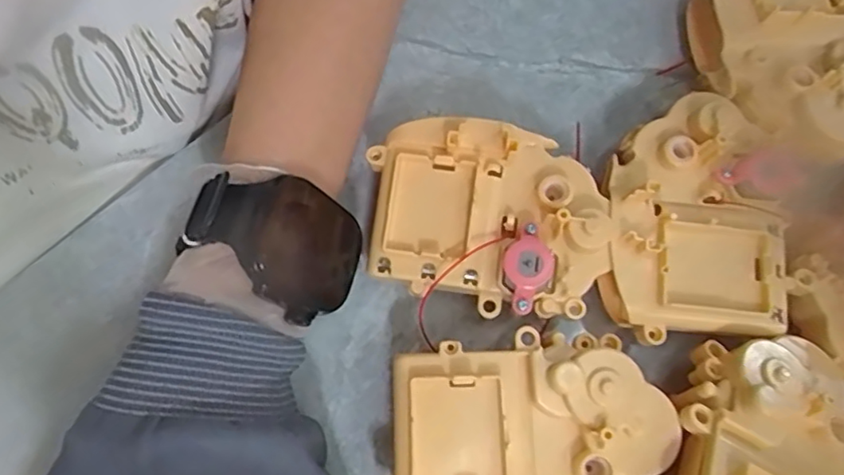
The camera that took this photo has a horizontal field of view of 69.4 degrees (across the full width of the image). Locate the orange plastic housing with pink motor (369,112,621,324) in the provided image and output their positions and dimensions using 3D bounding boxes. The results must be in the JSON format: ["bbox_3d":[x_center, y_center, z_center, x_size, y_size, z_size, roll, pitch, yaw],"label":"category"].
[{"bbox_3d":[0.026,-0.007,0.247,0.089,0.042,0.071,6,74,0],"label":"orange plastic housing with pink motor"}]

